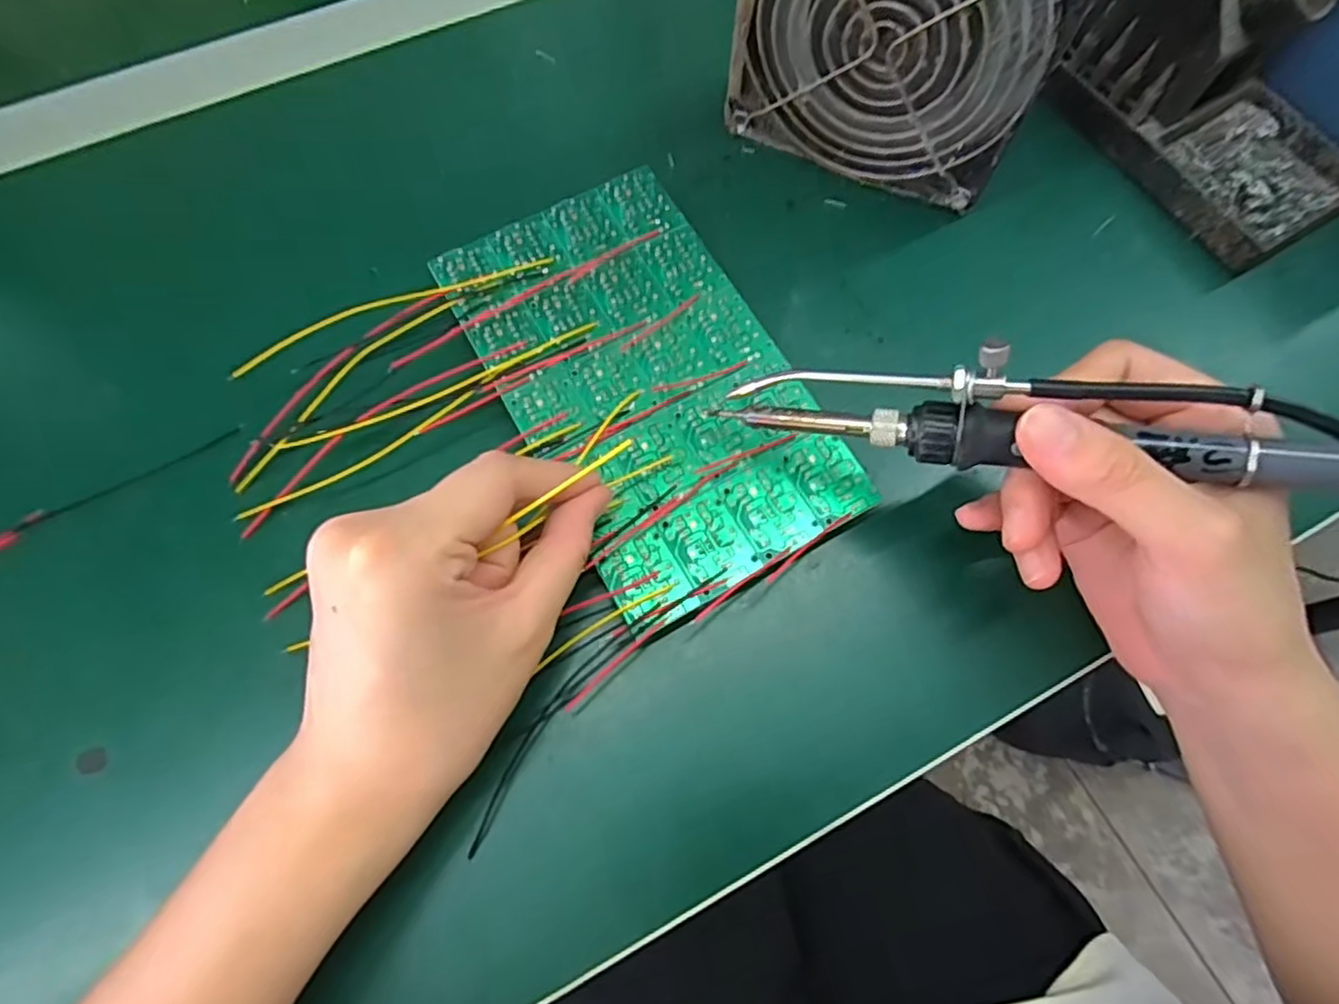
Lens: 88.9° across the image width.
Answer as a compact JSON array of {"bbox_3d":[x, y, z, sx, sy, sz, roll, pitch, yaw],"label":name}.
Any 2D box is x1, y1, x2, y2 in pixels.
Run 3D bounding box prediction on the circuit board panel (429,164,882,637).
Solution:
[{"bbox_3d":[-0.010,-0.047,0.266,0.099,0.017,0.171,-28,73,-11],"label":"circuit board panel"}]

